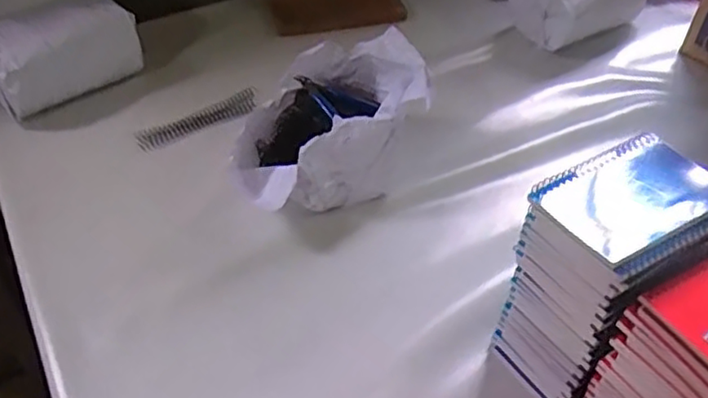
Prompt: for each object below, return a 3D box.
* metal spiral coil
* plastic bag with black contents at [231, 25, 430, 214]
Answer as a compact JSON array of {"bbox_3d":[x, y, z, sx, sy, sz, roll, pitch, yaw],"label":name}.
[{"bbox_3d":[-0.200,-0.104,0.831,0.169,0.021,0.024,-28,52,-23],"label":"metal spiral coil"},{"bbox_3d":[-0.024,-0.080,0.746,0.246,0.108,0.160,-27,51,-24],"label":"plastic bag with black contents"}]

